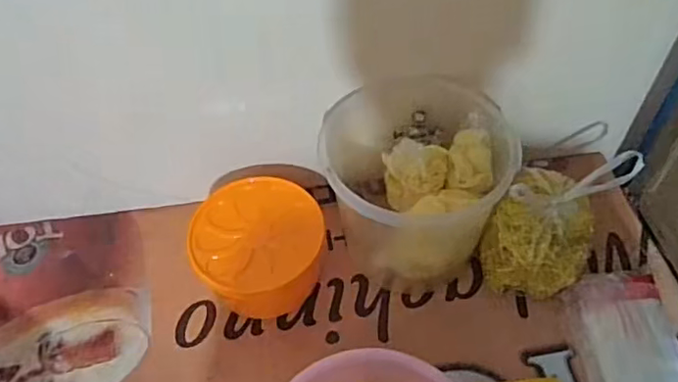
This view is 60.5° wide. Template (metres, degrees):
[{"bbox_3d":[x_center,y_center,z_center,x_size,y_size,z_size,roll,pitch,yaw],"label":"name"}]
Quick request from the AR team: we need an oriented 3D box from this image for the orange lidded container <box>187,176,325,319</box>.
[{"bbox_3d":[-0.117,0.088,0.871,0.182,0.117,0.168,-1,53,1],"label":"orange lidded container"}]

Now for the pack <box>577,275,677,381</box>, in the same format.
[{"bbox_3d":[0.409,0.240,0.772,0.112,0.013,0.272,-7,57,5],"label":"pack"}]

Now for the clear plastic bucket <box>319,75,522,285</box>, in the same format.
[{"bbox_3d":[0.106,-0.008,0.862,0.244,0.215,0.204,1,53,2],"label":"clear plastic bucket"}]

